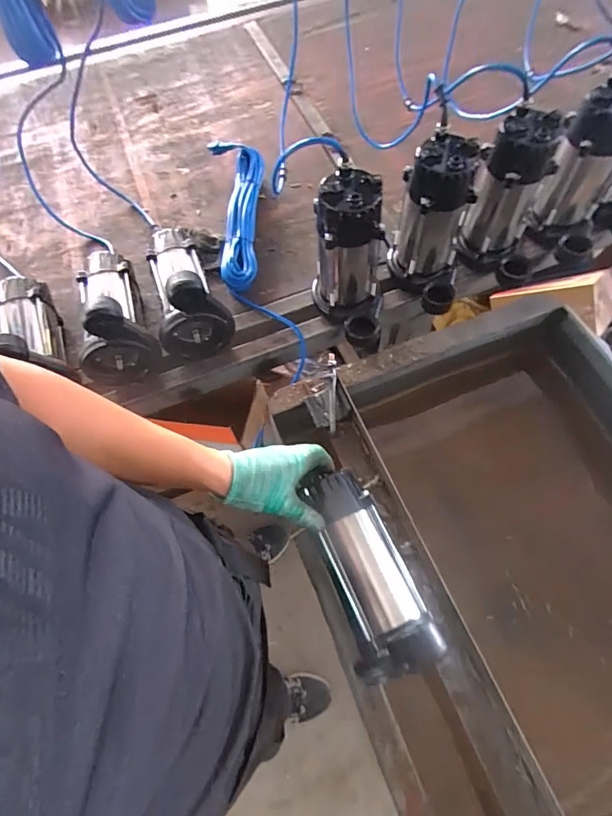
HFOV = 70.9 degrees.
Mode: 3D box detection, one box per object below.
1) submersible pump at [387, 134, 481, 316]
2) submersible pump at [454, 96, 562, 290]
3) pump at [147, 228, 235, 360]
[{"bbox_3d":[0.200,-0.278,0.684,0.114,0.225,0.138,7,65,7],"label":"submersible pump"},{"bbox_3d":[0.337,-0.331,0.700,0.132,0.228,0.115,17,67,11],"label":"submersible pump"},{"bbox_3d":[-0.223,-0.212,0.730,0.116,0.170,0.229,-25,66,-8],"label":"pump"}]

